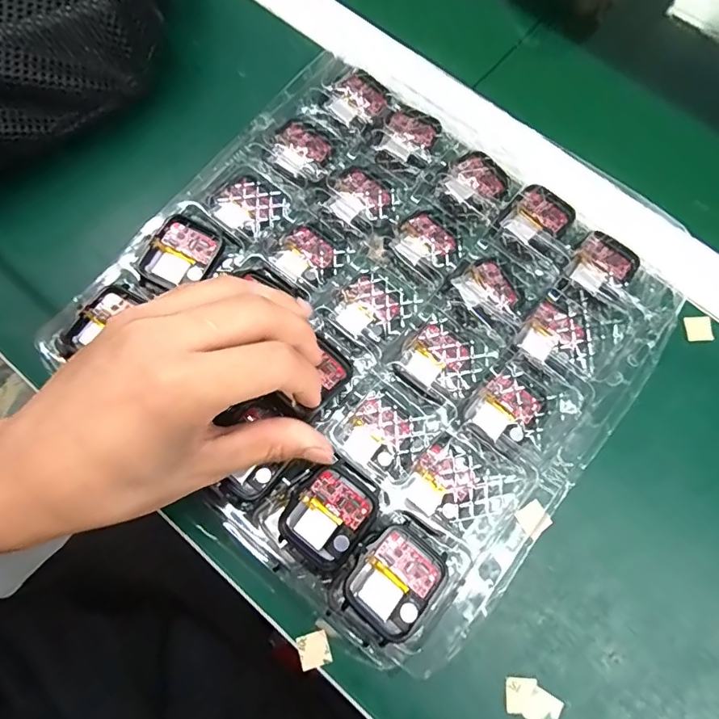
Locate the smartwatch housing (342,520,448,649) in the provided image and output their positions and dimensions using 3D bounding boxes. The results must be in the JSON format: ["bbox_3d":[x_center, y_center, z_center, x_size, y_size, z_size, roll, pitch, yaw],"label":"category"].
[{"bbox_3d":[0.017,0.103,0.217,0.037,0.007,0.045,38,77,10],"label":"smartwatch housing"}]

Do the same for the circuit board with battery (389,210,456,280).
[{"bbox_3d":[0.038,-0.069,0.278,0.034,0.004,0.034,42,77,10],"label":"circuit board with battery"}]

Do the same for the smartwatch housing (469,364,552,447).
[{"bbox_3d":[0.082,0.026,0.252,0.033,0.009,0.039,39,77,10],"label":"smartwatch housing"}]

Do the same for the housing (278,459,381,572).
[{"bbox_3d":[-0.014,0.075,0.225,0.038,0.006,0.045,43,77,11],"label":"housing"}]

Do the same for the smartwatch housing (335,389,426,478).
[{"bbox_3d":[0.012,0.039,0.249,0.037,0.009,0.037,-43,79,-12],"label":"smartwatch housing"}]

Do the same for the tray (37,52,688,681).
[{"bbox_3d":[0.009,-0.024,0.269,0.262,0.033,0.266,38,76,9],"label":"tray"}]

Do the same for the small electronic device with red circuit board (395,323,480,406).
[{"bbox_3d":[0.044,0.002,0.260,0.037,0.007,0.038,37,76,9],"label":"small electronic device with red circuit board"}]

